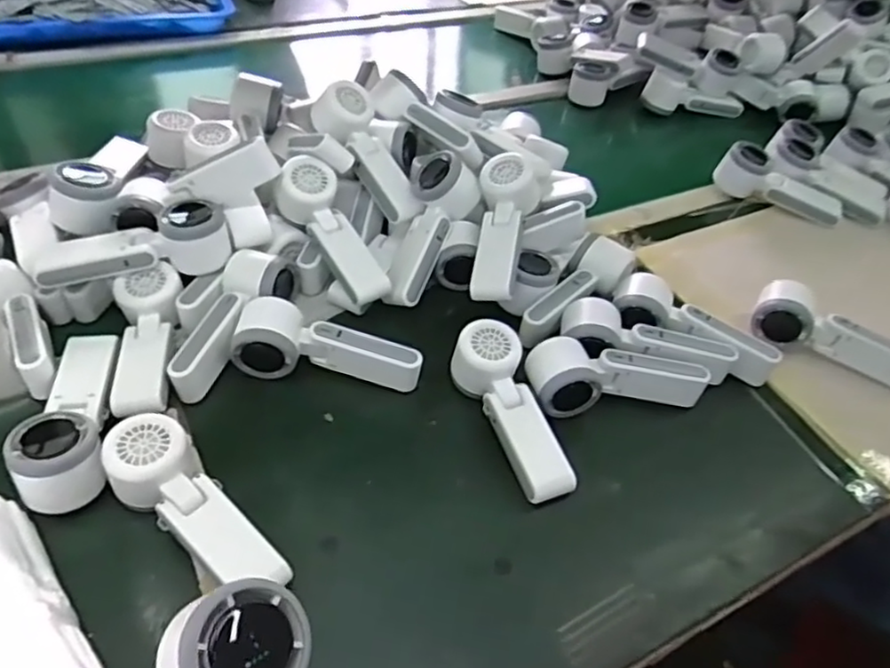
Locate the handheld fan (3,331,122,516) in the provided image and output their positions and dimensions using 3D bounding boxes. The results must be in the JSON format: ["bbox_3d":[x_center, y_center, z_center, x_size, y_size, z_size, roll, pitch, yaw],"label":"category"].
[{"bbox_3d":[-0.297,0.059,0.526,0.060,0.059,0.163,-8,47,-15],"label":"handheld fan"}]

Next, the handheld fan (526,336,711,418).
[{"bbox_3d":[0.155,0.037,0.615,0.161,0.047,0.062,-4,46,-11],"label":"handheld fan"}]

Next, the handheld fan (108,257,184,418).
[{"bbox_3d":[-0.260,0.006,0.582,0.057,0.038,0.150,-8,47,-15],"label":"handheld fan"}]

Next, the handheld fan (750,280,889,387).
[{"bbox_3d":[0.406,0.000,0.683,0.166,0.048,0.056,23,47,15],"label":"handheld fan"}]

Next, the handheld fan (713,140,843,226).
[{"bbox_3d":[0.439,-0.196,0.868,0.160,0.063,0.049,24,47,16],"label":"handheld fan"}]

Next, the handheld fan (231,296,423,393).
[{"bbox_3d":[-0.104,0.012,0.606,0.162,0.052,0.058,5,45,-2],"label":"handheld fan"}]

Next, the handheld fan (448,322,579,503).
[{"bbox_3d":[0.058,0.066,0.581,0.058,0.041,0.169,-15,62,-20],"label":"handheld fan"}]

